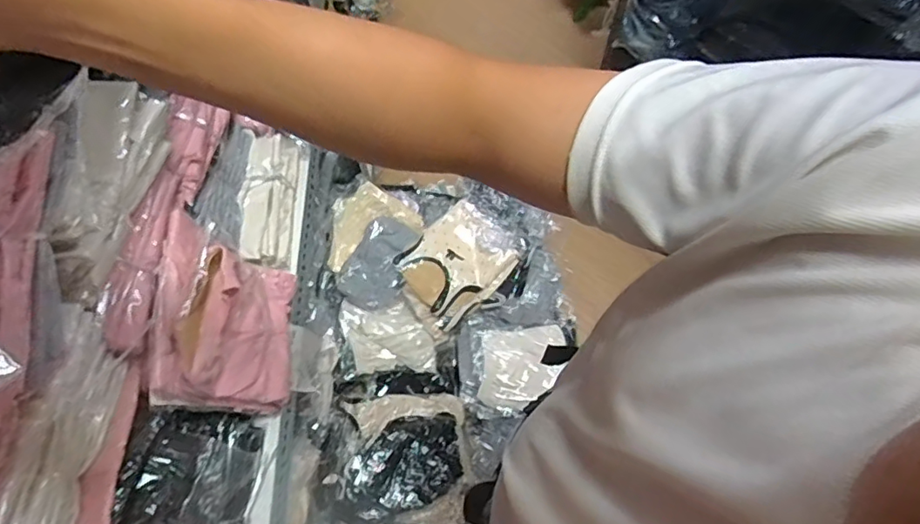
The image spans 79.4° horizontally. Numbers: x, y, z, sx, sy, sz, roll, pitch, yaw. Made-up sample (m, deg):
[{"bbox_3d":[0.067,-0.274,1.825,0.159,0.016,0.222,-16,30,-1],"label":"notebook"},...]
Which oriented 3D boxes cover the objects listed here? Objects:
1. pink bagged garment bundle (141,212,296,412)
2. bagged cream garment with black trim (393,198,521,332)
[{"bbox_3d":[-0.295,0.080,0.740,0.074,0.247,0.226,-14,65,13],"label":"pink bagged garment bundle"},{"bbox_3d":[-0.003,0.002,1.332,0.254,0.031,0.212,-42,92,-8],"label":"bagged cream garment with black trim"}]

